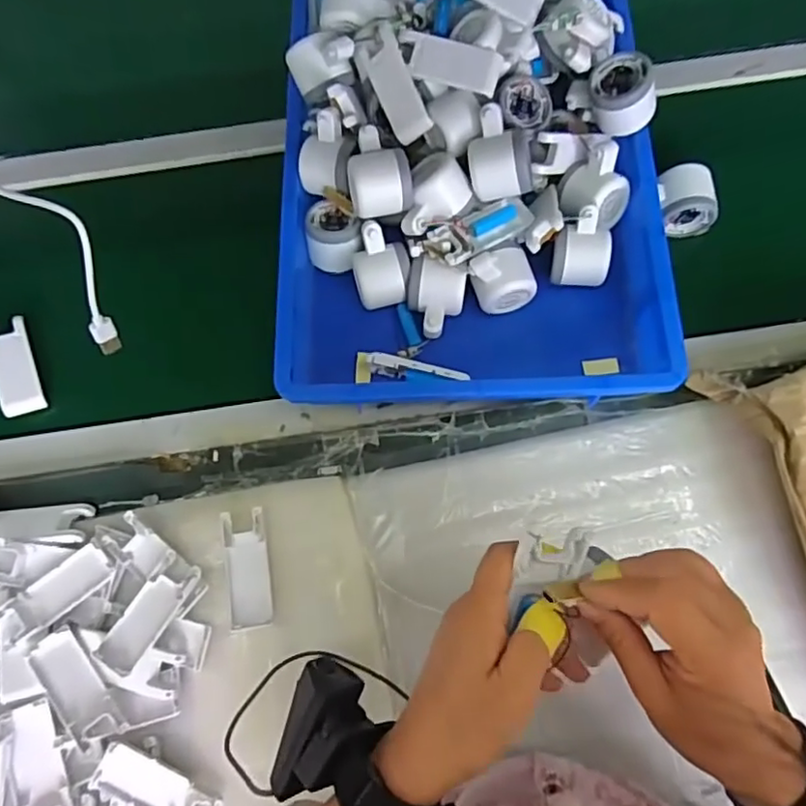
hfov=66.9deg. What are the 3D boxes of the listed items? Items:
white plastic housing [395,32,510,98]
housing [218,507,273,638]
[{"bbox_3d":[0.045,-0.322,0.581,0.102,0.015,0.037,19,109,7],"label":"white plastic housing"},{"bbox_3d":[-0.140,0.150,0.550,0.038,0.007,0.104,-10,73,-2],"label":"housing"}]

